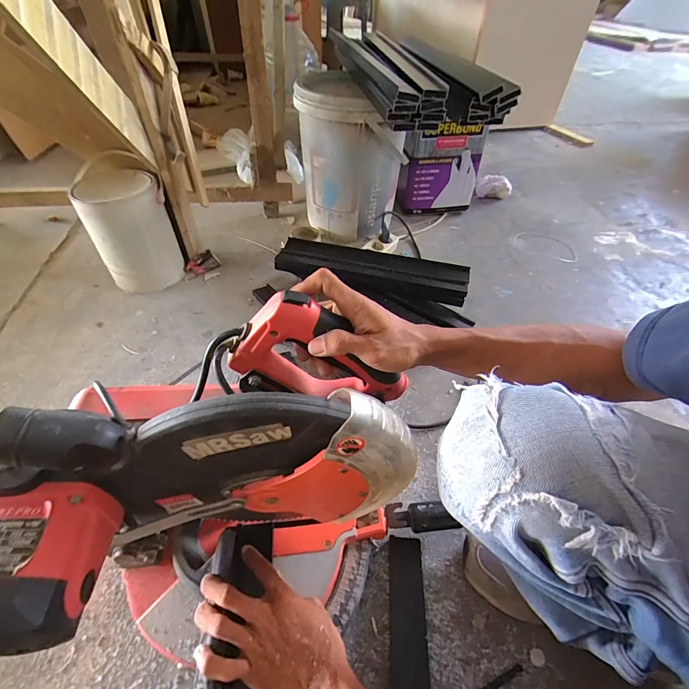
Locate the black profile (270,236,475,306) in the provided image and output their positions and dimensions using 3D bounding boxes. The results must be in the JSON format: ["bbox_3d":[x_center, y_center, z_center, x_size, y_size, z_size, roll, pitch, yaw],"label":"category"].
[{"bbox_3d":[0.064,-0.184,0.877,0.455,0.046,0.106,12,47,9],"label":"black profile"}]

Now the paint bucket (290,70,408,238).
[{"bbox_3d":[0.020,-0.532,1.050,0.277,0.358,0.277,1,47,-1],"label":"paint bucket"}]

